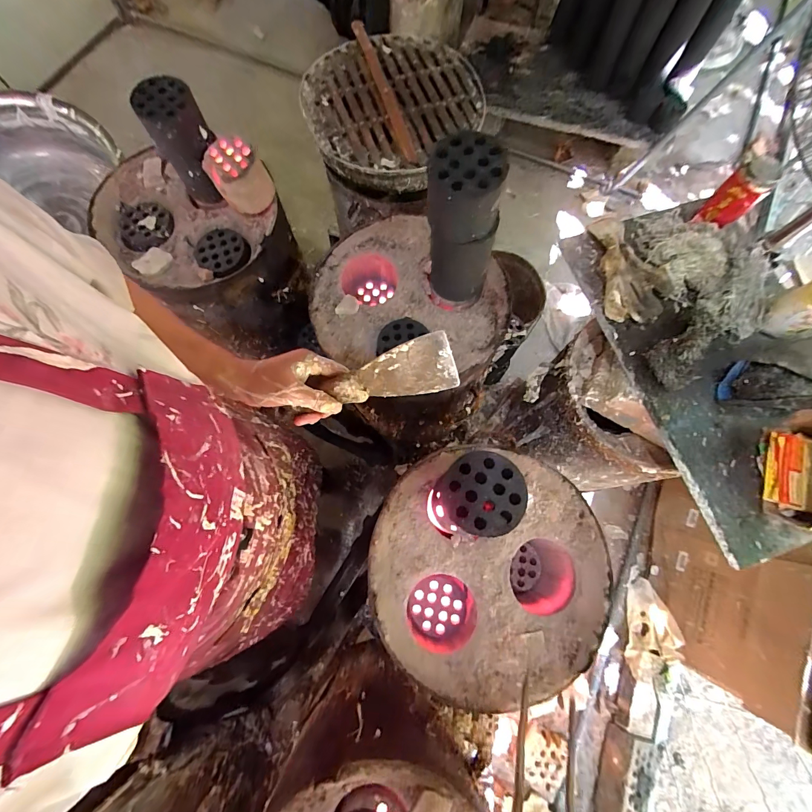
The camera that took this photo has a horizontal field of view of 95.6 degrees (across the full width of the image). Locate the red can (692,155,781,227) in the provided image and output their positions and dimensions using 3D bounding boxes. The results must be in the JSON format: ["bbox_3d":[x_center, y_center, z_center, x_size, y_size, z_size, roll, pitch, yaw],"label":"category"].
[{"bbox_3d":[0.577,-0.364,0.642,0.061,0.105,0.056,0,75,0],"label":"red can"}]

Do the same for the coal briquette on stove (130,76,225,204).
[{"bbox_3d":[-0.409,-0.490,0.692,0.103,0.168,0.102,9,75,3],"label":"coal briquette on stove"}]

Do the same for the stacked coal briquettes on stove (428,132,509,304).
[{"bbox_3d":[0.084,-0.261,0.570,0.107,0.252,0.094,15,75,4],"label":"stacked coal briquettes on stove"}]

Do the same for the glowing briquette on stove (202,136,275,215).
[{"bbox_3d":[-0.317,-0.434,0.718,0.102,0.119,0.096,-28,76,-7],"label":"glowing briquette on stove"}]

